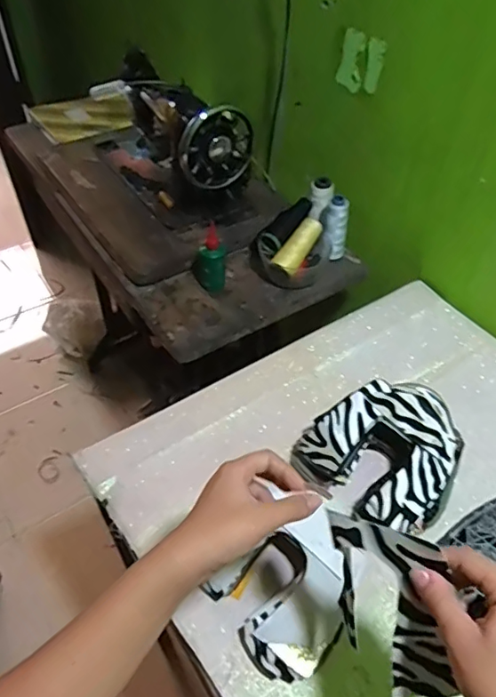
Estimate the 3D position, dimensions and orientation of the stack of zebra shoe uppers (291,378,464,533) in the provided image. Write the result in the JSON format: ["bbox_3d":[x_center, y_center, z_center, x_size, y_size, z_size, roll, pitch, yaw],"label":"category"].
[{"bbox_3d":[0.161,0.116,0.633,0.174,0.085,0.157,34,55,27],"label":"stack of zebra shoe uppers"}]

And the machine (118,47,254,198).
[{"bbox_3d":[-0.118,-0.407,1.013,0.142,0.214,0.338,-20,51,-19],"label":"machine"}]

